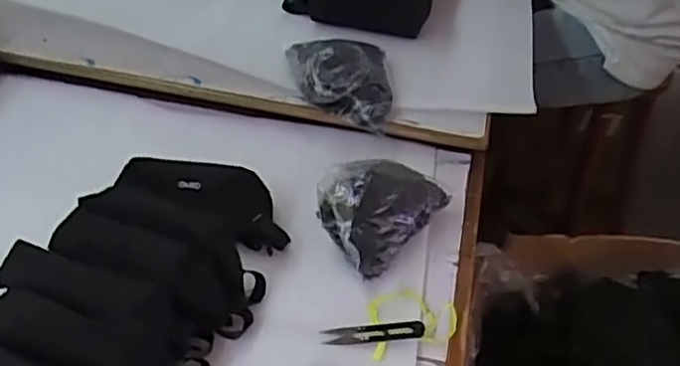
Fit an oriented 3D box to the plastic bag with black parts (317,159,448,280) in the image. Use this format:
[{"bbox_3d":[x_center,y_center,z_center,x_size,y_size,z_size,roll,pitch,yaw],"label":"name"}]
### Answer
[{"bbox_3d":[0.057,0.026,0.777,0.158,0.080,0.102,-25,51,-31],"label":"plastic bag with black parts"}]

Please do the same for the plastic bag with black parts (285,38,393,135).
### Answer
[{"bbox_3d":[-0.002,-0.147,0.910,0.131,0.070,0.134,0,42,-6],"label":"plastic bag with black parts"}]

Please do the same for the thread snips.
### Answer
[{"bbox_3d":[0.035,0.153,0.689,0.105,0.005,0.023,0,43,-9],"label":"thread snips"}]

